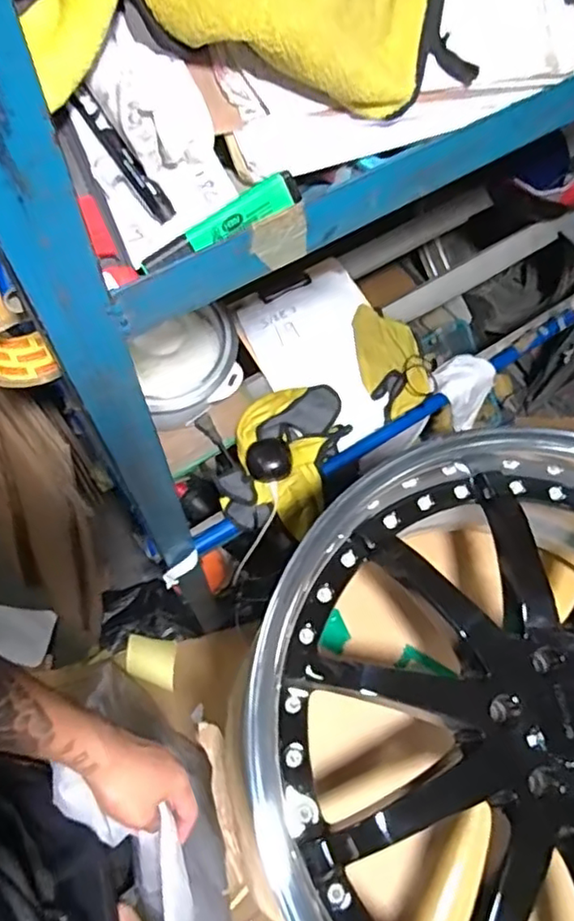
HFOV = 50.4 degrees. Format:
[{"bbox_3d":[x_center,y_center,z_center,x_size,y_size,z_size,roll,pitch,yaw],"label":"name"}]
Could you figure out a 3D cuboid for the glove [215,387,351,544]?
[{"bbox_3d":[-0.001,-0.011,0.913,0.155,0.063,0.258,20,67,6],"label":"glove"}]

